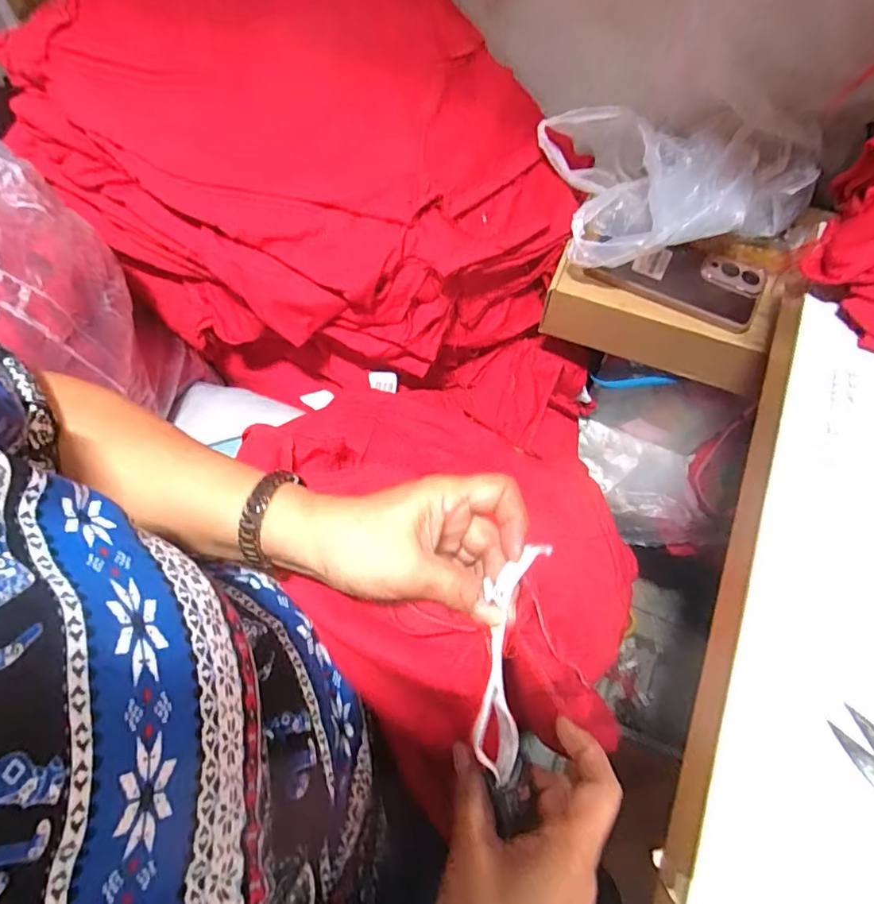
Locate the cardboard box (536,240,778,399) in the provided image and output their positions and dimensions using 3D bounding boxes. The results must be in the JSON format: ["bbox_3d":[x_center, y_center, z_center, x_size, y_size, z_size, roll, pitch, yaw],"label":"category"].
[{"bbox_3d":[0.242,-0.152,0.542,0.237,0.089,0.111,22,67,10],"label":"cardboard box"}]

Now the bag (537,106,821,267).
[{"bbox_3d":[0.222,-0.255,0.493,0.227,0.072,0.164,-8,65,-4],"label":"bag"}]

